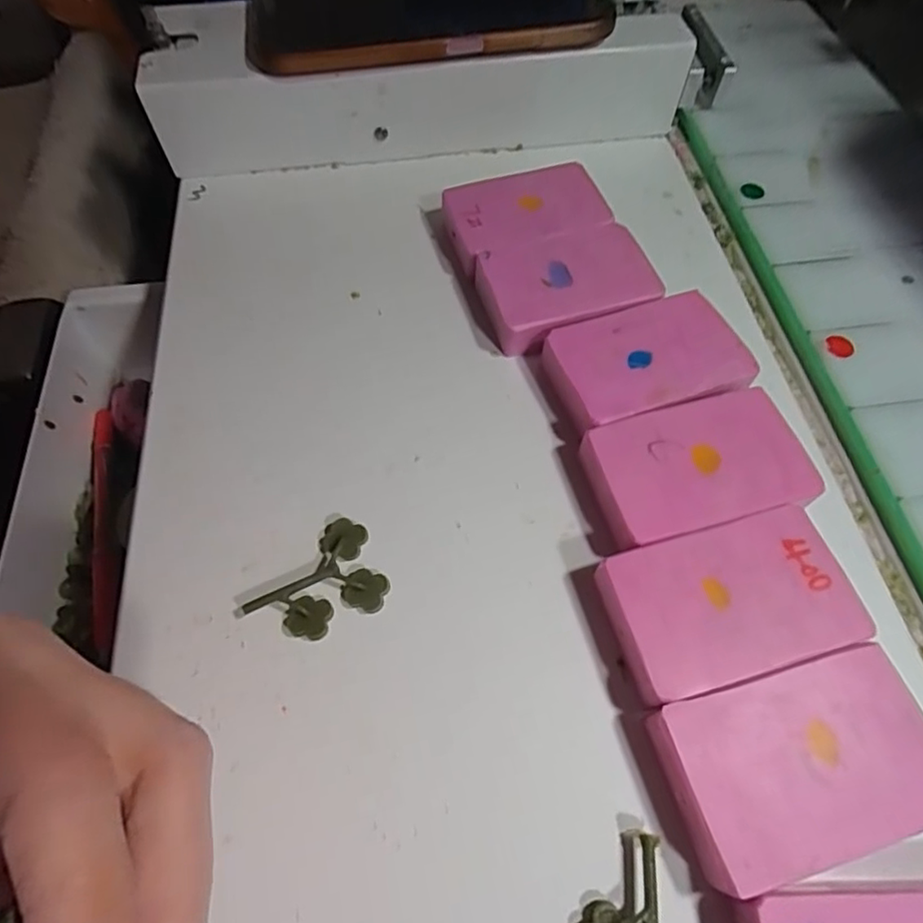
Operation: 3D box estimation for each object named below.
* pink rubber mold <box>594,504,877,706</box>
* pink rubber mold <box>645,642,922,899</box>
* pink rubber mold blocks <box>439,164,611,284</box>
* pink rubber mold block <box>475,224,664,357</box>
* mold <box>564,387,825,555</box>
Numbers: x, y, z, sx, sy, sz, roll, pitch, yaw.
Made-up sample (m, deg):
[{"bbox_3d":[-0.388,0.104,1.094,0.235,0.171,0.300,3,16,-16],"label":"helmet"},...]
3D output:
[{"bbox_3d":[0.080,0.045,0.183,0.072,0.019,0.043,-14,63,-6],"label":"pink rubber mold"},{"bbox_3d":[0.092,0.083,0.163,0.071,0.017,0.044,-14,63,-6],"label":"pink rubber mold"},{"bbox_3d":[0.028,-0.108,0.264,0.068,0.020,0.045,-17,63,-8],"label":"pink rubber mold blocks"},{"bbox_3d":[0.042,-0.071,0.244,0.070,0.021,0.045,-19,63,-8],"label":"pink rubber mold block"},{"bbox_3d":[0.079,0.004,0.205,0.077,0.018,0.045,-13,62,-5],"label":"mold"}]

